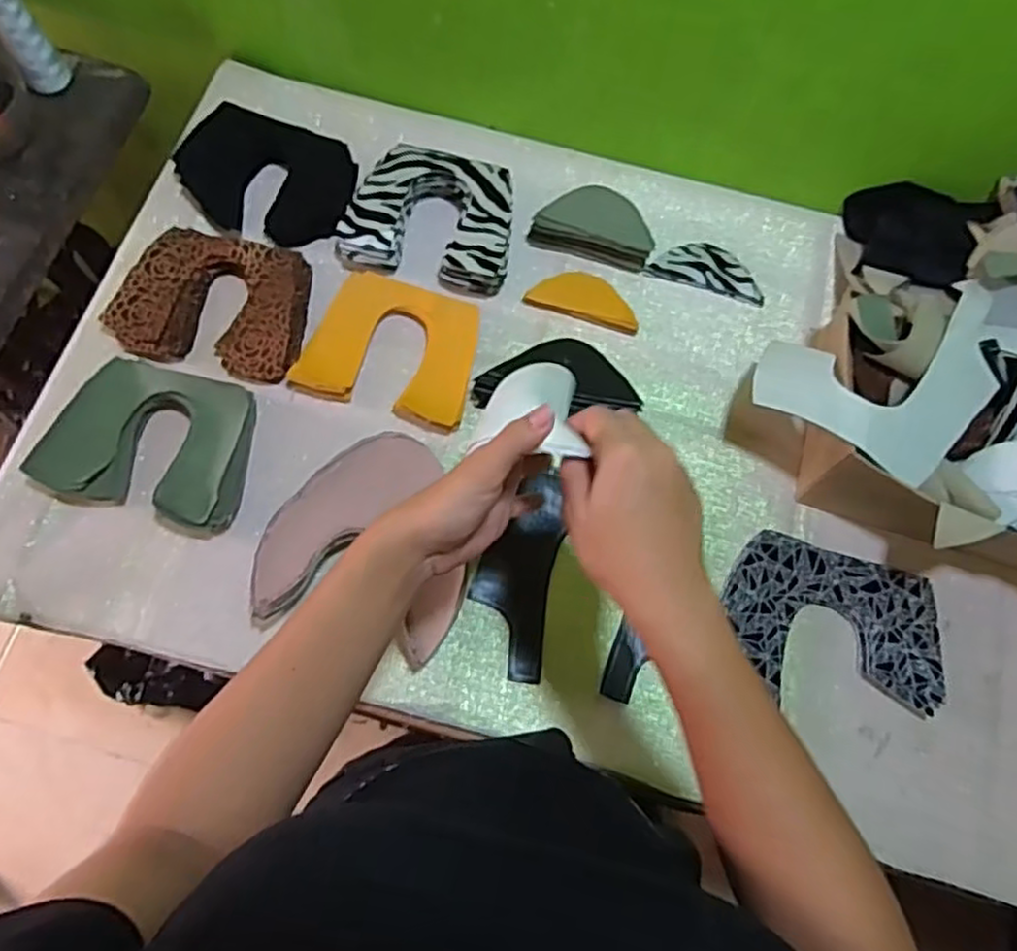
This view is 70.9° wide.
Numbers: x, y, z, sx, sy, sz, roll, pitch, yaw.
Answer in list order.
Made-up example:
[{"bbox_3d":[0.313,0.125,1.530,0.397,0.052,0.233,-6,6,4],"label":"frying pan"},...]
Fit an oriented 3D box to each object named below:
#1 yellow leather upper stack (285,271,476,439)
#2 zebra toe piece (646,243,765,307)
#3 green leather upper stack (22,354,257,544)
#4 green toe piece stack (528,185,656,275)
[{"bbox_3d":[-0.107,-0.119,0.655,0.153,0.023,0.132,14,71,2],"label":"yellow leather upper stack"},{"bbox_3d":[0.200,-0.209,0.714,0.114,0.008,0.051,15,71,2],"label":"zebra toe piece"},{"bbox_3d":[-0.302,-0.030,0.607,0.158,0.037,0.136,11,70,1],"label":"green leather upper stack"},{"bbox_3d":[0.086,-0.248,0.703,0.117,0.035,0.058,16,71,3],"label":"green toe piece stack"}]

